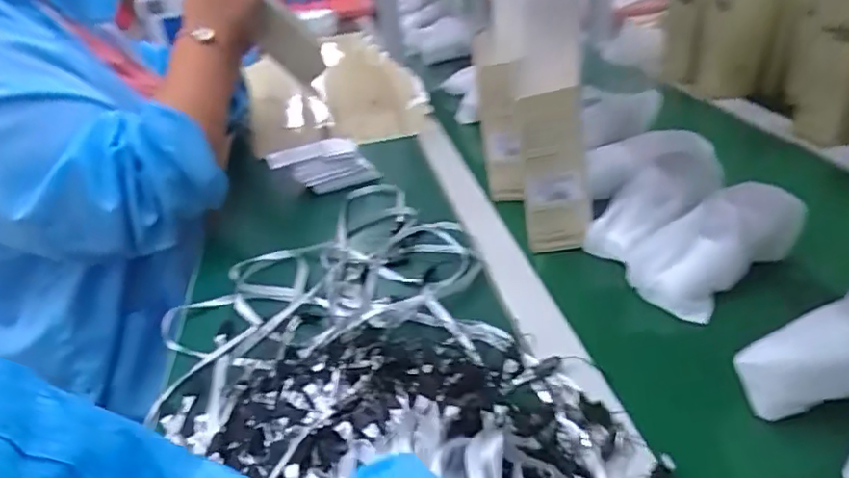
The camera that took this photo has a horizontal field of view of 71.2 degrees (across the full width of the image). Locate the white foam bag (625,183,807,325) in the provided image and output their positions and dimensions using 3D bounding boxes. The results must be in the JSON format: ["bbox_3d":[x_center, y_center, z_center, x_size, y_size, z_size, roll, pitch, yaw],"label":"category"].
[{"bbox_3d":[0.260,0.012,0.530,0.155,0.054,0.075,-30,35,-15],"label":"white foam bag"}]

